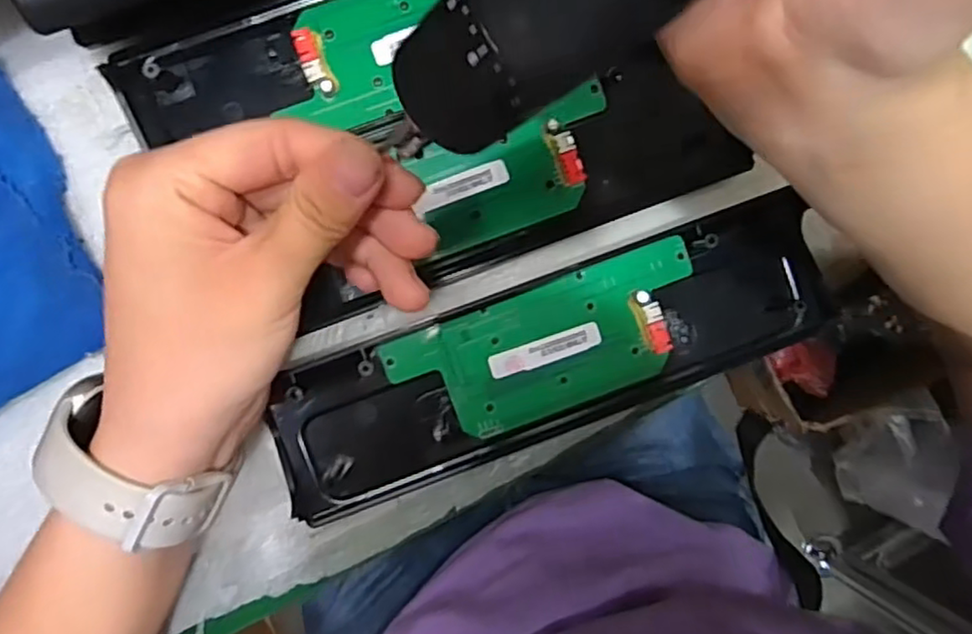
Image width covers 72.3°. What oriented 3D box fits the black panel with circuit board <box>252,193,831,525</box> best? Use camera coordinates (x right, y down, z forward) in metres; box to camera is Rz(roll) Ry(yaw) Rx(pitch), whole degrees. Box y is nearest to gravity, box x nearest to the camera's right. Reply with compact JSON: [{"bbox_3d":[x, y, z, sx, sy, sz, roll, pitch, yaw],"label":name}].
[{"bbox_3d":[0.031,0.018,0.288,0.245,0.016,0.068,-20,90,-4],"label":"black panel with circuit board"}]

